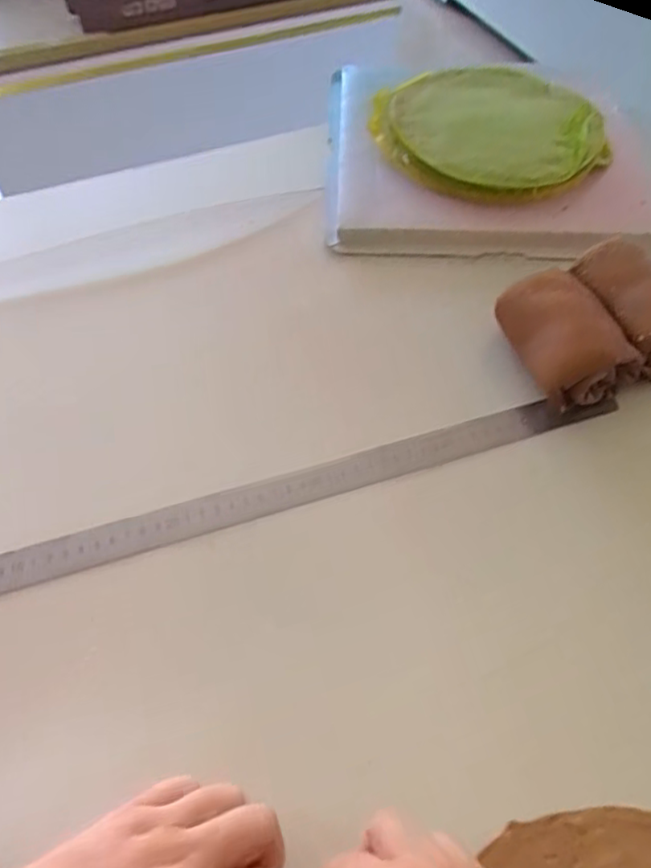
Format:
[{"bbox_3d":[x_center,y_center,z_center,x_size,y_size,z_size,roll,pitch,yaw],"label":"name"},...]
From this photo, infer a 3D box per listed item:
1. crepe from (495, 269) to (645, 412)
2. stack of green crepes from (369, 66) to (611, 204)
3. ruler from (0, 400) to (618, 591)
[{"bbox_3d":[0.177,-0.073,0.481,0.068,0.058,0.104,-20,58,-12],"label":"crepe"},{"bbox_3d":[0.156,-0.302,0.627,0.203,0.024,0.206,-15,57,-10],"label":"stack of green crepes"},{"bbox_3d":[-0.042,0.044,0.434,0.512,0.008,0.025,-15,64,-10],"label":"ruler"}]

